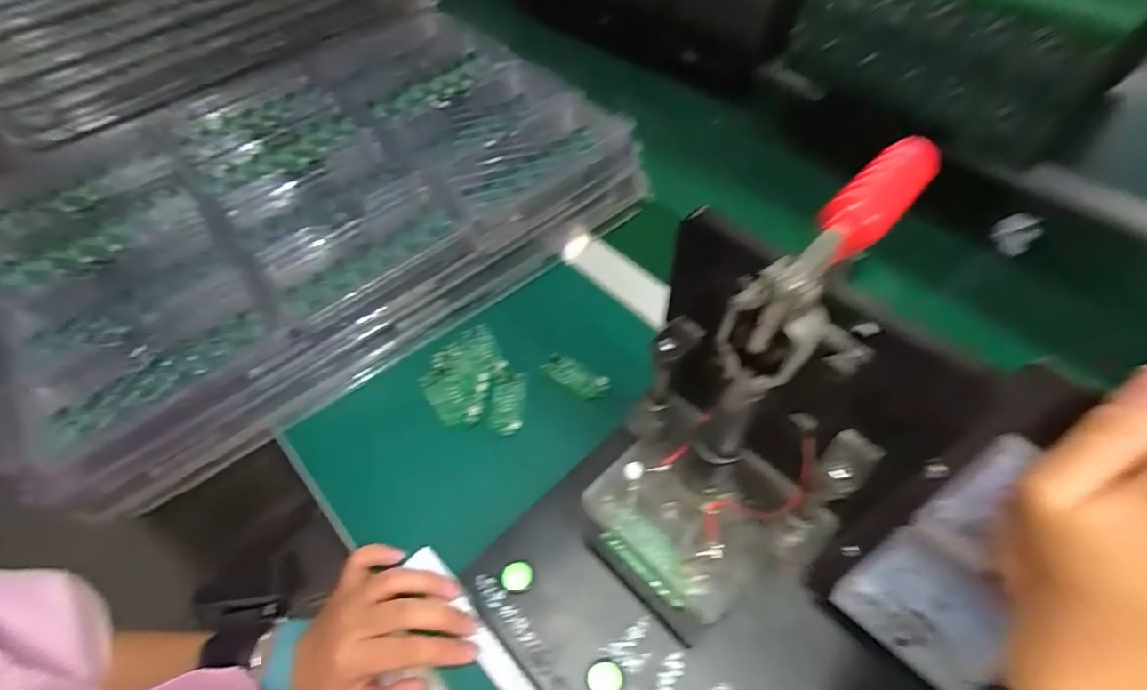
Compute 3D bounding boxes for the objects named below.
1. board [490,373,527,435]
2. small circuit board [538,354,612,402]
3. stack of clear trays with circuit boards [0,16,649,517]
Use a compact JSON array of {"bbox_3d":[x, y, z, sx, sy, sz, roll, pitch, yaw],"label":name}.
[{"bbox_3d":[-0.053,0.047,0.440,0.025,0.007,0.055,0,53,1],"label":"board"},{"bbox_3d":[0.002,0.027,0.453,0.059,0.009,0.024,28,59,20],"label":"small circuit board"},{"bbox_3d":[-0.275,-0.162,0.548,0.543,0.072,0.442,-35,60,-23],"label":"stack of clear trays with circuit boards"}]

